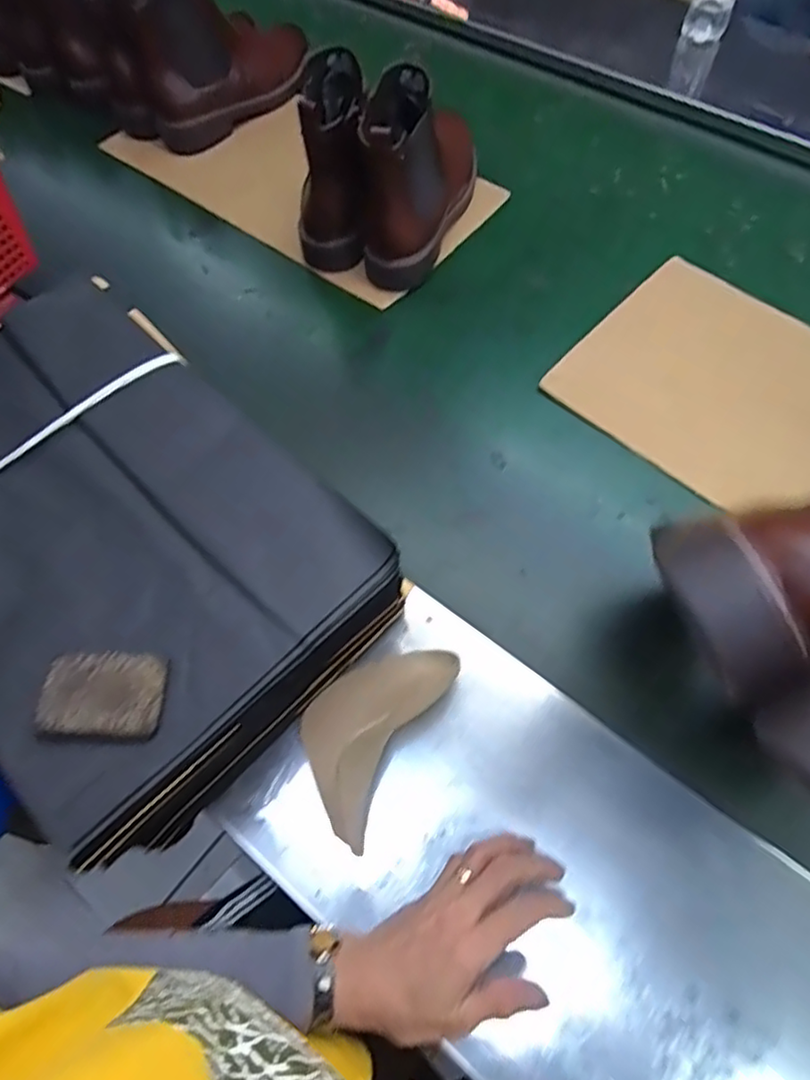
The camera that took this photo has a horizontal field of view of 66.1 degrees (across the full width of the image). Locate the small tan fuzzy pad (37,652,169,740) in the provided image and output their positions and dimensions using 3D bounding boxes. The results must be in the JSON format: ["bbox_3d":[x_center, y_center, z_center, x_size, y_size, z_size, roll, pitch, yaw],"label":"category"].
[{"bbox_3d":[-0.175,0.091,0.366,0.067,0.016,0.048,0,64,3],"label":"small tan fuzzy pad"}]

